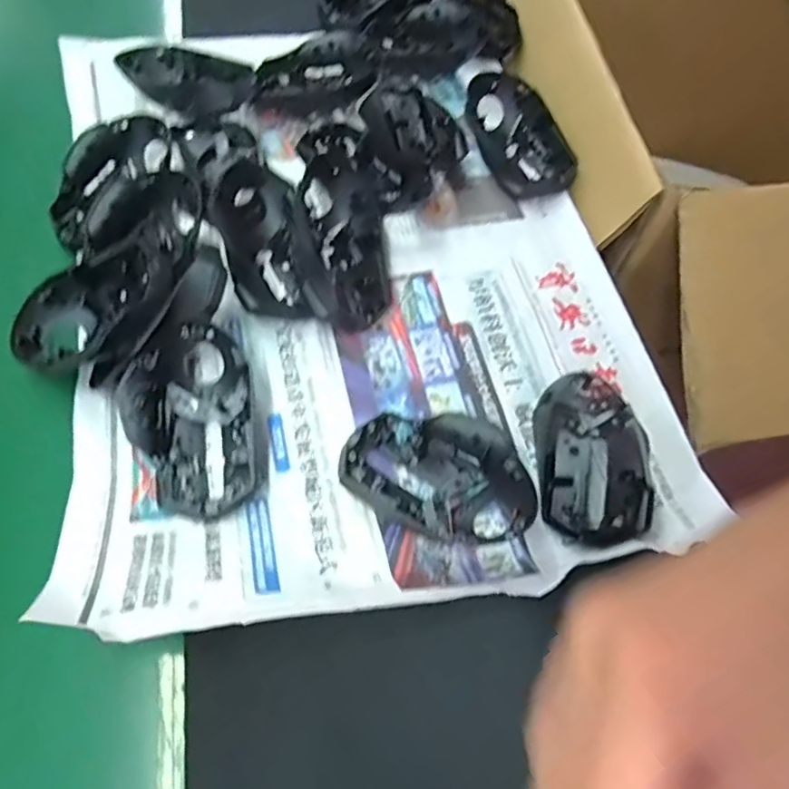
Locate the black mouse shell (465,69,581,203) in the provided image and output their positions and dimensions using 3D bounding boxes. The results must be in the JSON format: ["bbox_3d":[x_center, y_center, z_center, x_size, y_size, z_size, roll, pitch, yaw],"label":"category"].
[{"bbox_3d":[0.100,-0.215,0.486,0.063,0.033,0.119,-28,67,-17],"label":"black mouse shell"}]

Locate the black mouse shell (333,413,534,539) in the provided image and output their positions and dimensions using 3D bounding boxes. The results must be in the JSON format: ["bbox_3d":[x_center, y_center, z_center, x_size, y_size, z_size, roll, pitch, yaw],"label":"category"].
[{"bbox_3d":[0.024,0.049,0.349,0.113,0.037,0.075,12,62,3],"label":"black mouse shell"}]

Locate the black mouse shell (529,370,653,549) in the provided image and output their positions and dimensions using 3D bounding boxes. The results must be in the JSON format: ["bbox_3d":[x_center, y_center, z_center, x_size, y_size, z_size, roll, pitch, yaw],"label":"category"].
[{"bbox_3d":[0.122,0.032,0.366,0.060,0.031,0.113,2,62,-2],"label":"black mouse shell"}]

